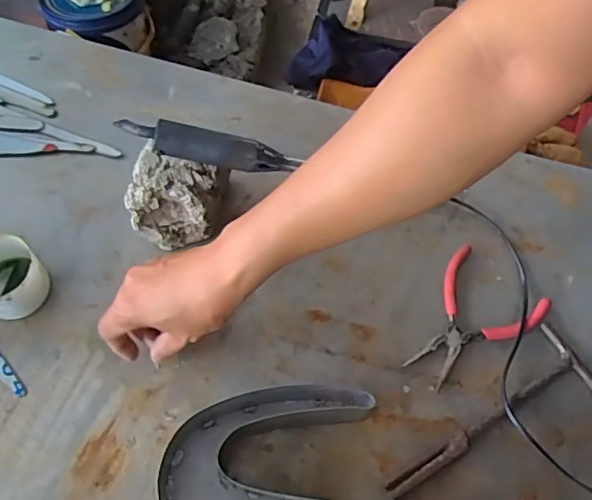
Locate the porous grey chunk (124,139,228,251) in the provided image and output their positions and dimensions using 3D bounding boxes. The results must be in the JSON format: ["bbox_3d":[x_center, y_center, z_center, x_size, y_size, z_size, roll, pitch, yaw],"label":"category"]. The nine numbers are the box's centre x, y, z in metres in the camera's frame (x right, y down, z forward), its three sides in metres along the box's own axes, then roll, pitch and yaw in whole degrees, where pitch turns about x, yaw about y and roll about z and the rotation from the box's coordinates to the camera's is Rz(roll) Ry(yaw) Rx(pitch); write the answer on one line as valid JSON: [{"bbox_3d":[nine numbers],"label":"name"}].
[{"bbox_3d":[-0.118,-0.045,0.559,0.084,0.073,0.074,16,64,5],"label":"porous grey chunk"}]

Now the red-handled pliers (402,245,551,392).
[{"bbox_3d":[0.170,0.071,0.550,0.102,0.010,0.146,38,68,14],"label":"red-handled pliers"}]

